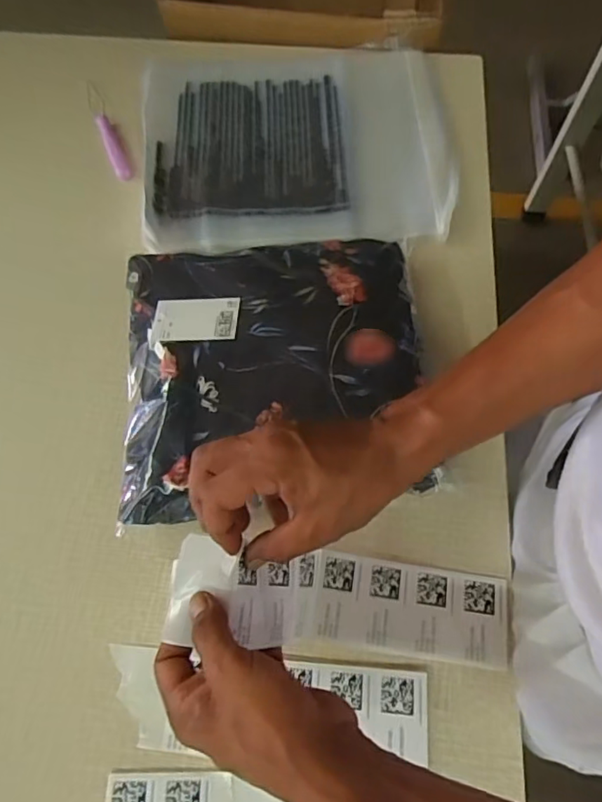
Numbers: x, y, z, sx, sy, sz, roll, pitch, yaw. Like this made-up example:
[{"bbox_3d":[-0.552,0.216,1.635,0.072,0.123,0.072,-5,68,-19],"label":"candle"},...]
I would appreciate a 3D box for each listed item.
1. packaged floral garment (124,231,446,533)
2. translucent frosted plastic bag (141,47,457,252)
[{"bbox_3d":[-0.027,-0.029,0.488,0.256,0.068,0.251,-4,65,-1],"label":"packaged floral garment"},{"bbox_3d":[-0.008,-0.310,0.649,0.348,0.017,0.315,-3,65,-1],"label":"translucent frosted plastic bag"}]

